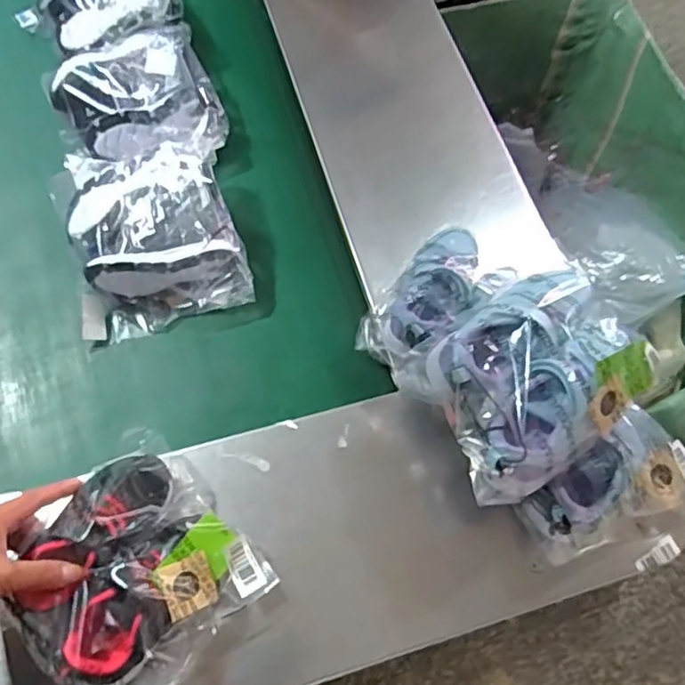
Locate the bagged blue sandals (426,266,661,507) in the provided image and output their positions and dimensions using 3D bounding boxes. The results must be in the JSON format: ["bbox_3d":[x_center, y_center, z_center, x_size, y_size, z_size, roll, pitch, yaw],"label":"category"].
[{"bbox_3d":[0.180,0.024,0.603,0.214,0.071,0.165,-33,72,-15],"label":"bagged blue sandals"}]

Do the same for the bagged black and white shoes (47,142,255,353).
[{"bbox_3d":[-0.232,-0.138,0.768,0.196,0.090,0.241,-17,69,-9],"label":"bagged black and white shoes"}]

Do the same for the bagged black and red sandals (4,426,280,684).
[{"bbox_3d":[-0.185,0.202,0.572,0.186,0.085,0.189,41,70,15],"label":"bagged black and red sandals"}]

